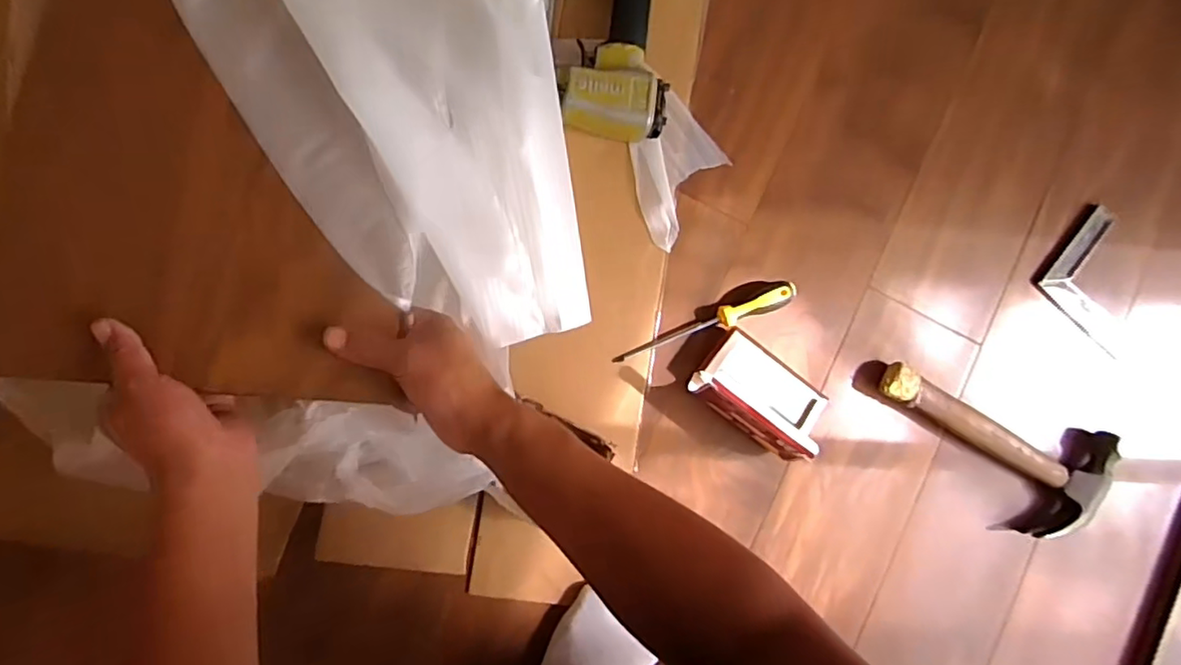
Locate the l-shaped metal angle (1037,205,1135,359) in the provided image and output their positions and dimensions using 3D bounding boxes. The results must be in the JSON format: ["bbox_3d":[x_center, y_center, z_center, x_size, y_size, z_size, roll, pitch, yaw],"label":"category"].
[{"bbox_3d":[0.622,-0.051,0.751,0.157,0.023,0.126,40,84,-5],"label":"l-shaped metal angle"}]

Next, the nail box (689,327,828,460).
[{"bbox_3d":[0.181,0.067,0.658,0.132,0.079,0.091,36,85,-6],"label":"nail box"}]

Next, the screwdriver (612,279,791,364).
[{"bbox_3d":[0.125,-0.010,0.675,0.208,0.028,0.022,-20,92,-8],"label":"screwdriver"}]

